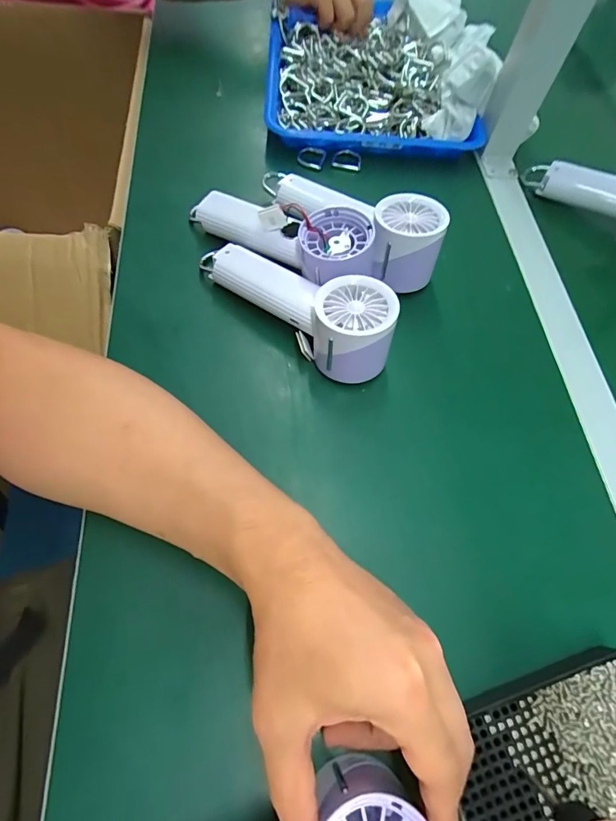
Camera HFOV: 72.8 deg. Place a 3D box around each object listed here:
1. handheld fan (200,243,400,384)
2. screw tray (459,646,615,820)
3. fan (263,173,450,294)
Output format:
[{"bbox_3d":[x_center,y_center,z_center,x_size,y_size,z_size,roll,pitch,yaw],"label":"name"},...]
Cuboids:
[{"bbox_3d":[-0.013,-0.099,0.353,0.193,0.064,0.065,38,68,13],"label":"handheld fan"},{"bbox_3d":[0.143,0.206,0.237,0.138,0.017,0.089,-19,67,-12],"label":"screw tray"},{"bbox_3d":[0.032,-0.173,0.390,0.185,0.073,0.060,29,66,10],"label":"fan"}]

